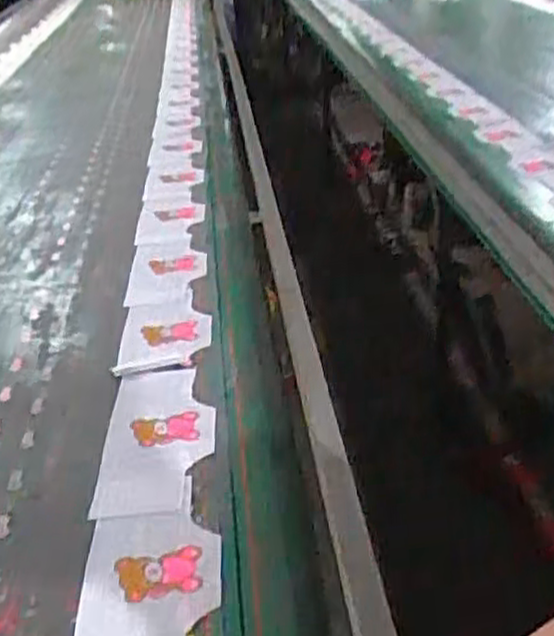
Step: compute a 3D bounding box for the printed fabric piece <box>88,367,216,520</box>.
[{"bbox_3d":[-0.148,0.145,0.975,0.132,0.009,0.288,-3,31,0],"label":"printed fabric piece"}]

